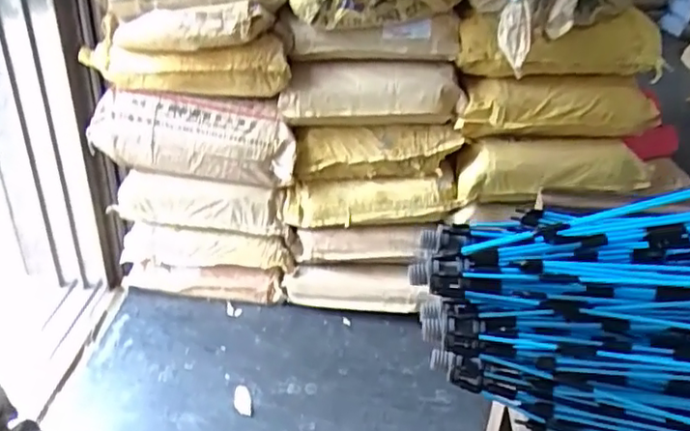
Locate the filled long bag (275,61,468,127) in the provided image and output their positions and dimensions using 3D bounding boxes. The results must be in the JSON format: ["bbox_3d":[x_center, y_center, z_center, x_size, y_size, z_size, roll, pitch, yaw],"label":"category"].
[{"bbox_3d":[0.057,-0.283,1.430,0.408,0.134,0.105,-1,31,-5],"label":"filled long bag"}]

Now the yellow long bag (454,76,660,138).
[{"bbox_3d":[0.472,-0.238,1.377,0.432,0.128,0.085,2,31,-2],"label":"yellow long bag"}]

